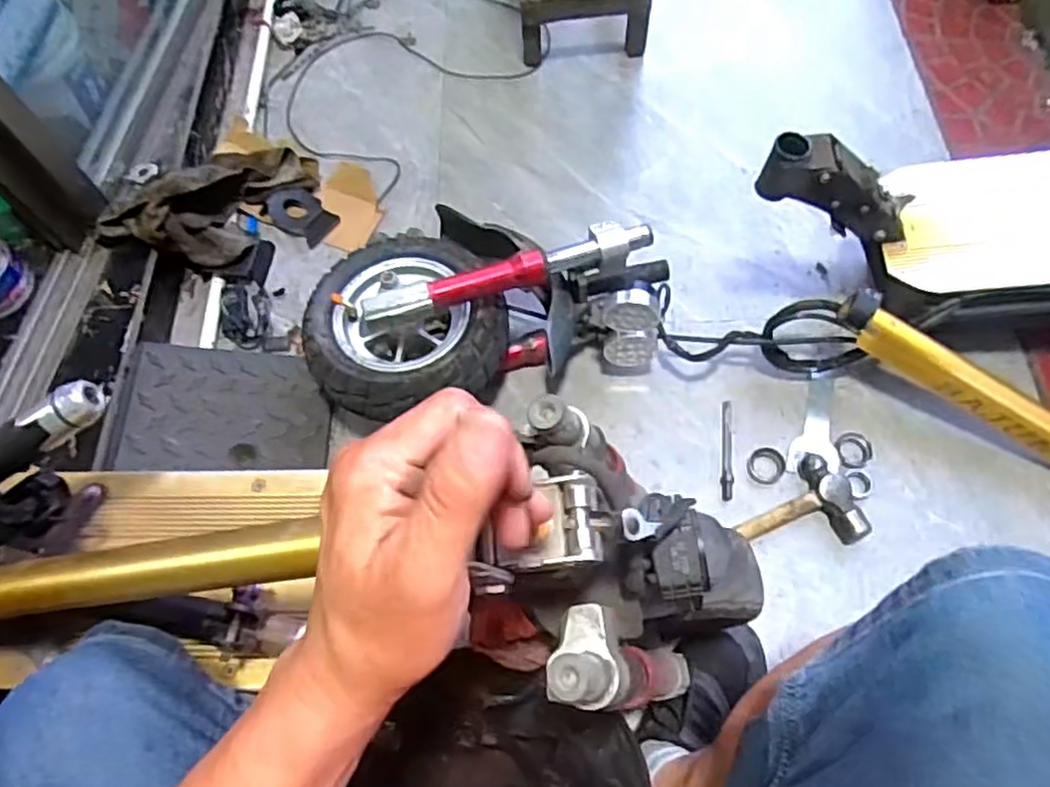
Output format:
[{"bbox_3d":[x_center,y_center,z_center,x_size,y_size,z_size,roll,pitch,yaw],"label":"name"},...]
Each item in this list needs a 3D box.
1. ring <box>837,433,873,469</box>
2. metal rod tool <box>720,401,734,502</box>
[{"bbox_3d":[0.415,0.071,0.875,0.042,0.010,0.047,-1,64,-2],"label":"ring"},{"bbox_3d":[0.258,0.071,0.891,0.014,0.008,0.134,6,64,2],"label":"metal rod tool"}]

